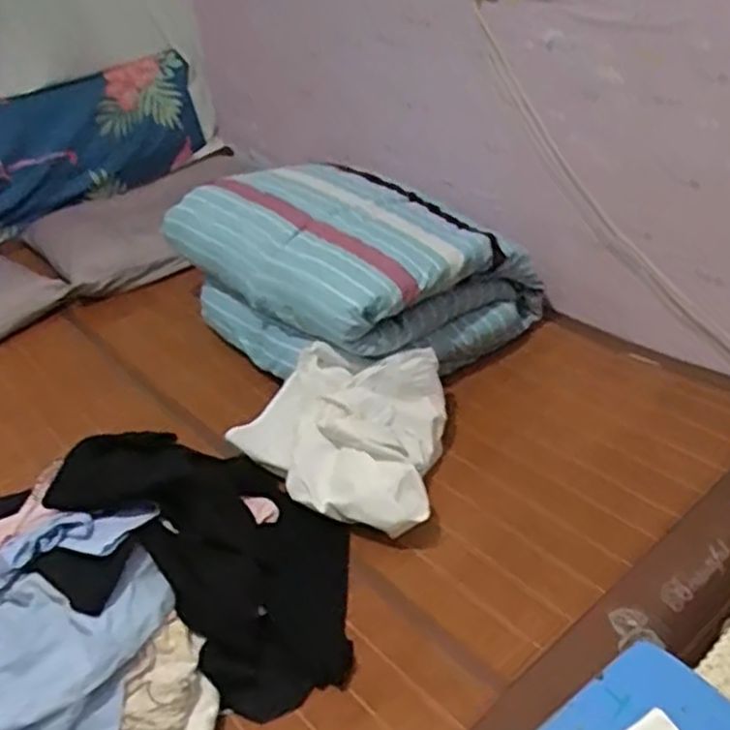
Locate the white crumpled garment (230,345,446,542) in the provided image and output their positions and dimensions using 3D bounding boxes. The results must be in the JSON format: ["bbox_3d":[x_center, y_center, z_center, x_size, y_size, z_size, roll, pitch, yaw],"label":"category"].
[{"bbox_3d":[-0.053,0.121,1.273,0.350,0.127,0.319,4,39,12],"label":"white crumpled garment"}]

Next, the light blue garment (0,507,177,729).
[{"bbox_3d":[-0.443,0.363,0.963,0.385,0.196,0.267,-4,38,3],"label":"light blue garment"}]

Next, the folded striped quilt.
[{"bbox_3d":[-0.059,-0.204,1.570,0.677,0.271,0.459,25,46,36],"label":"folded striped quilt"}]

